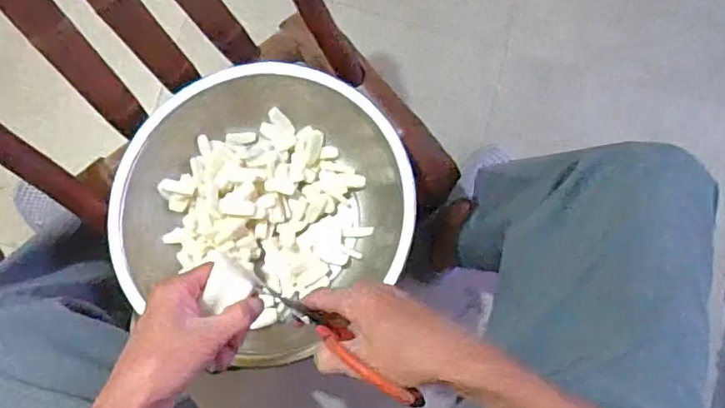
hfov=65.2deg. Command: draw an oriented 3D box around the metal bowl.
[{"bbox_3d":[-0.113,-0.006,0.672,0.329,0.098,0.302,0,82,-2],"label":"metal bowl"}]

